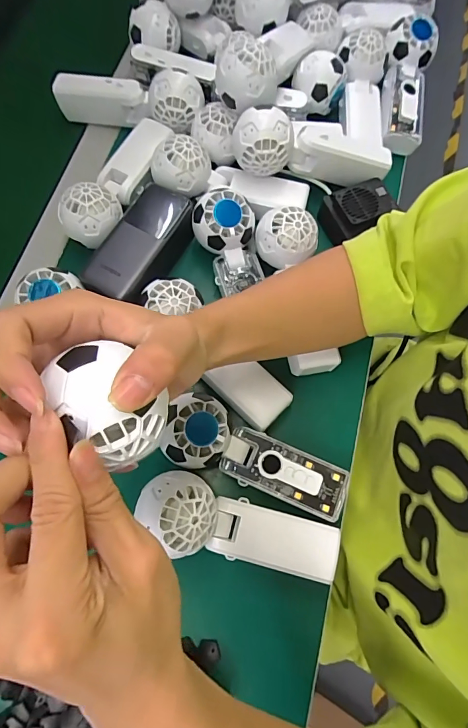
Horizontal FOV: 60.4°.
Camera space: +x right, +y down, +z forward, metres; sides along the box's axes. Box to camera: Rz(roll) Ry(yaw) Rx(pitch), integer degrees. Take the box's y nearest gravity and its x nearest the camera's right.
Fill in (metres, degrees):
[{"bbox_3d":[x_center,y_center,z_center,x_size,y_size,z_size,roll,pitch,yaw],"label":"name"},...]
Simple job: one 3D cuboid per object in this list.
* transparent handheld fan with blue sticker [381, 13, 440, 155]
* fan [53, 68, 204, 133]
[{"bbox_3d":[0.206,-0.335,0.482,0.059,0.051,0.168,13,72,4],"label":"transparent handheld fan with blue sticker"},{"bbox_3d":[-0.123,-0.310,0.467,0.169,0.052,0.046,13,72,4],"label":"fan"}]

